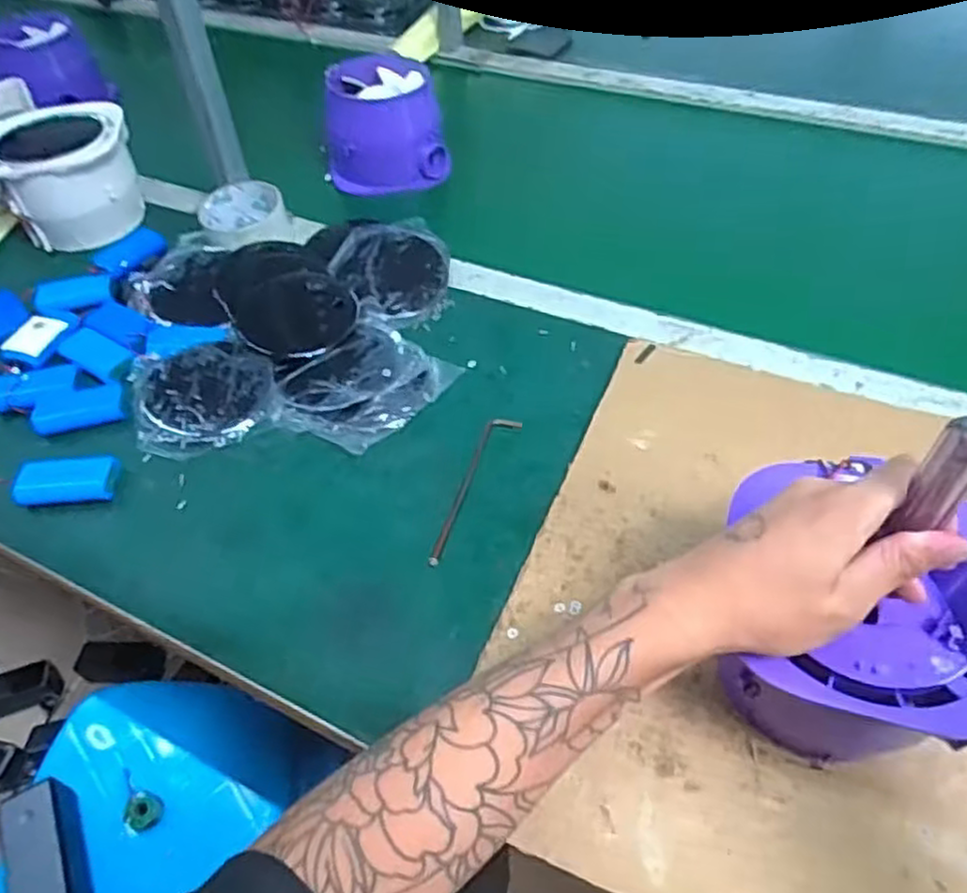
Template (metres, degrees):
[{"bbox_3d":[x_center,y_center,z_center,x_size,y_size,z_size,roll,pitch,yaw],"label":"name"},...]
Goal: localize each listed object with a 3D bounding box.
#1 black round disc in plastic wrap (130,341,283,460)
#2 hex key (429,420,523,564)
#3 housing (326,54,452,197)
[{"bbox_3d":[-0.233,-0.043,0.611,0.115,0.022,0.116,-3,50,3],"label":"black round disc in plastic wrap"},{"bbox_3d":[-0.010,0.029,0.537,0.025,0.004,0.141,16,54,18],"label":"hex key"},{"bbox_3d":[-0.119,-0.375,0.854,0.131,0.100,0.127,-10,50,-3],"label":"housing"}]

